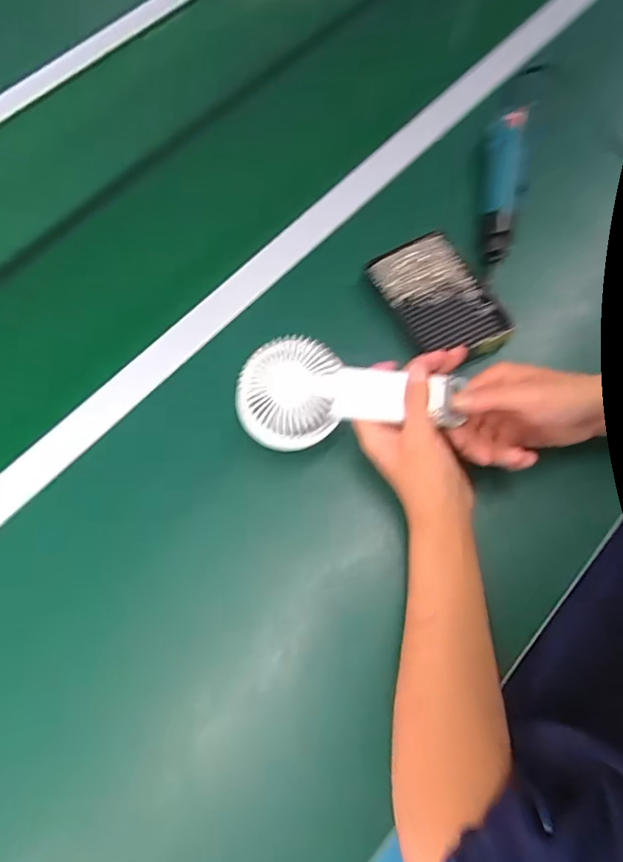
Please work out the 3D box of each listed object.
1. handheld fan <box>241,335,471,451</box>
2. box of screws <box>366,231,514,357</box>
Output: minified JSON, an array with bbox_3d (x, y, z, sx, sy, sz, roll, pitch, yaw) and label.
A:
[{"bbox_3d":[0.028,-0.033,0.423,0.174,0.047,0.077,0,67,-1],"label":"handheld fan"},{"bbox_3d":[0.129,-0.129,0.523,0.087,0.034,0.139,-29,69,-10],"label":"box of screws"}]

